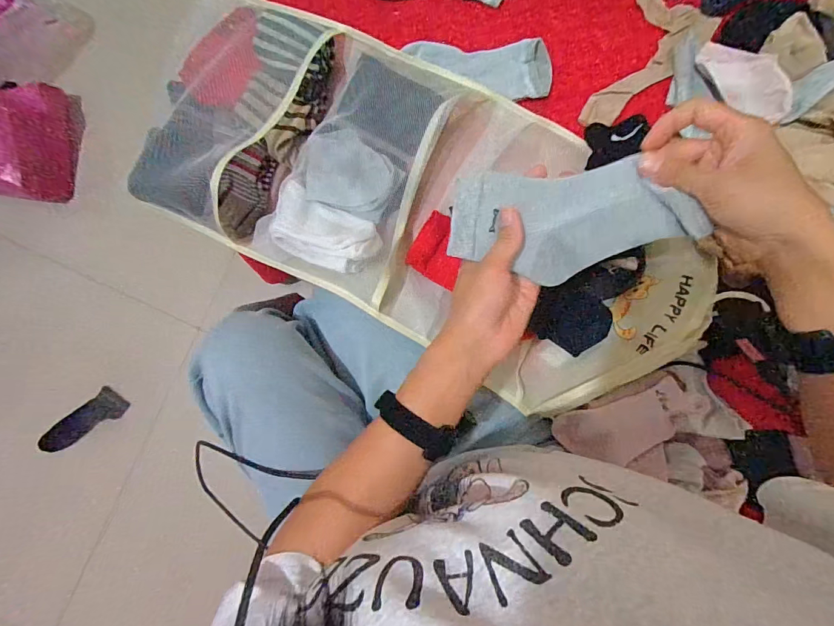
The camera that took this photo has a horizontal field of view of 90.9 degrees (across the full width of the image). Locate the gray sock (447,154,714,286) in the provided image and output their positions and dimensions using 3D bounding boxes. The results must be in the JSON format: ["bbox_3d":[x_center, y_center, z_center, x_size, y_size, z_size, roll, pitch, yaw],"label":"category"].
[{"bbox_3d":[0.133,-0.079,0.366,0.198,0.039,0.094,1,86,9],"label":"gray sock"}]

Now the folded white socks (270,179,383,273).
[{"bbox_3d":[-0.124,-0.103,0.513,0.155,0.035,0.083,30,88,4],"label":"folded white socks"}]

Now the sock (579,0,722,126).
[{"bbox_3d":[0.327,-0.360,0.546,0.134,0.042,0.260,19,87,3],"label":"sock"}]

